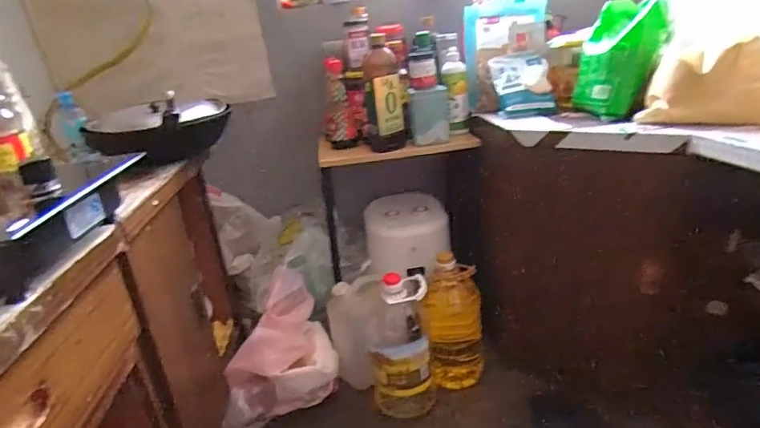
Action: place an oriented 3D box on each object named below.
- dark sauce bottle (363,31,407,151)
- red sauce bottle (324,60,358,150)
[{"bbox_3d":[0.008,-0.282,1.139,0.090,0.253,0.093,-7,19,-1],"label":"dark sauce bottle"},{"bbox_3d":[-0.107,-0.273,1.195,0.073,0.221,0.063,-9,20,-5],"label":"red sauce bottle"}]

